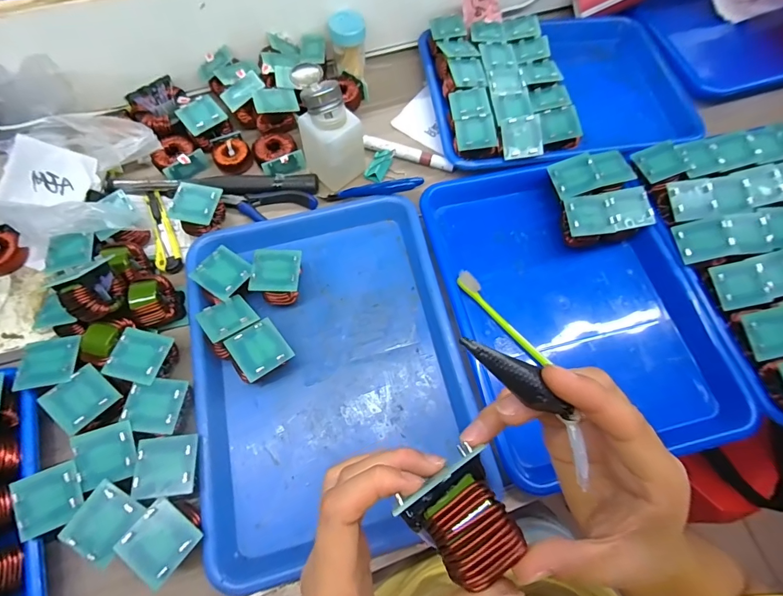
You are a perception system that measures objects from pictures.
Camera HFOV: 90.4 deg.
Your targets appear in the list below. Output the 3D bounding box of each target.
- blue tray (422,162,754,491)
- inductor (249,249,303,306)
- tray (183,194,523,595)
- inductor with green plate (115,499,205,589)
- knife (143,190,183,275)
[{"bbox_3d":[0.186,0.002,0.406,0.252,0.034,0.315,-10,69,-6],"label":"blue tray"},{"bbox_3d":[-0.112,-0.019,0.394,0.046,0.043,0.047,1,68,-1],"label":"inductor"},{"bbox_3d":[-0.059,0.060,0.376,0.246,0.036,0.330,-14,69,-7],"label":"tray"},{"bbox_3d":[-0.174,0.190,0.310,0.045,0.048,0.044,34,71,11],"label":"inductor with green plate"},{"bbox_3d":[-0.254,-0.078,0.431,0.024,0.010,0.111,-21,70,-10],"label":"knife"}]

